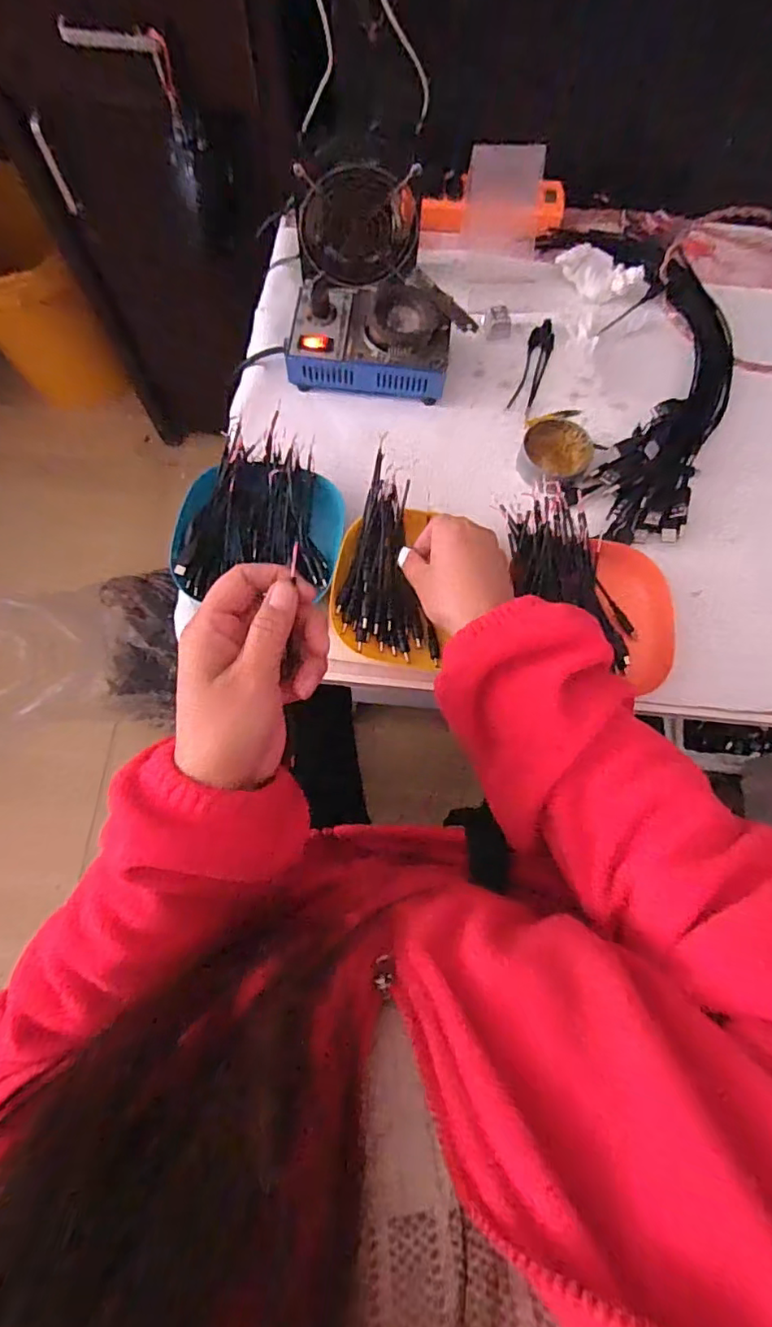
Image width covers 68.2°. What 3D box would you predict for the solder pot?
[{"bbox_3d":[-0.006,-0.311,0.546,0.165,0.061,0.112,10,73,2],"label":"solder pot"}]

